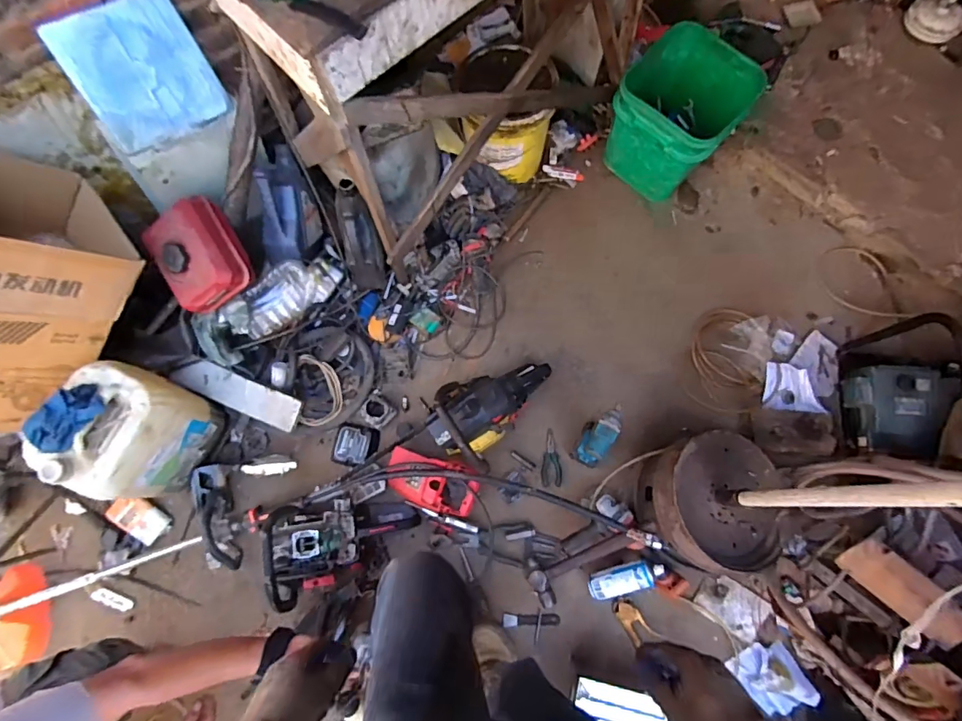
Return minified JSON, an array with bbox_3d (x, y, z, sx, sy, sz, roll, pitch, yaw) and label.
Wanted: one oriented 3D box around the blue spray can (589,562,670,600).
[{"bbox_3d":[0.377,0.562,1.251,0.196,0.067,0.075,-22,75,13],"label":"blue spray can"}]

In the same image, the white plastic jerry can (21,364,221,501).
[{"bbox_3d":[-0.844,0.184,1.213,0.210,0.351,0.287,21,75,5],"label":"white plastic jerry can"}]

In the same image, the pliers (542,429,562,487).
[{"bbox_3d":[0.203,0.276,1.392,0.054,0.010,0.155,5,74,1],"label":"pliers"}]

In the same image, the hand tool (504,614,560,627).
[{"bbox_3d":[0.132,0.684,1.297,0.147,0.016,0.031,-7,74,10],"label":"hand tool"}]

